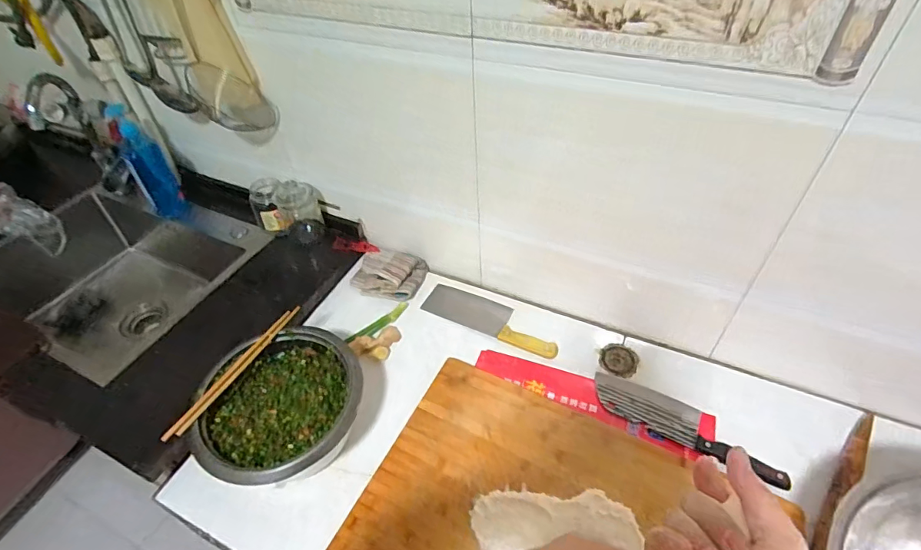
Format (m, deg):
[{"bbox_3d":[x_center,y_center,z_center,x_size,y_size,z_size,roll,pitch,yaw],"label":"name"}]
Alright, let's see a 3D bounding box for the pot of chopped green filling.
[{"bbox_3d":[-0.280,0.223,0.768,0.248,0.116,0.233,-2,46,2],"label":"pot of chopped green filling"}]

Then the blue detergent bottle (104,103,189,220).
[{"bbox_3d":[-0.724,-0.257,1.091,0.074,0.264,0.047,-28,24,-21],"label":"blue detergent bottle"}]

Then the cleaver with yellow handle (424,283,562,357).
[{"bbox_3d":[0.063,0.081,0.943,0.287,0.022,0.093,21,51,22],"label":"cleaver with yellow handle"}]

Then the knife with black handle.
[{"bbox_3d":[0.363,0.239,0.762,0.296,0.016,0.077,24,53,25],"label":"knife with black handle"}]

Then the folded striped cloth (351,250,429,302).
[{"bbox_3d":[-0.159,-0.005,1.014,0.153,0.055,0.108,14,49,17],"label":"folded striped cloth"}]

